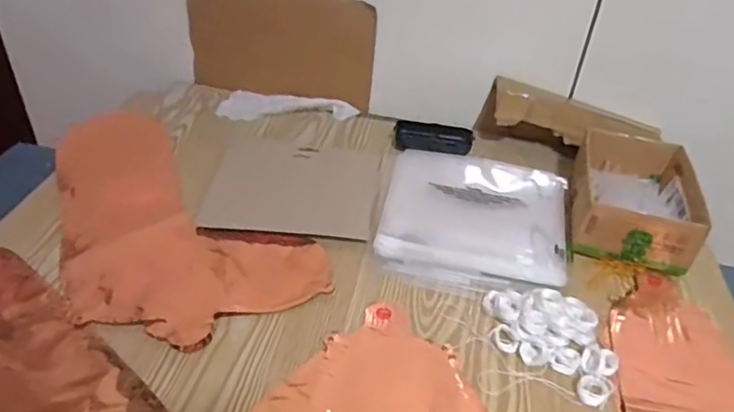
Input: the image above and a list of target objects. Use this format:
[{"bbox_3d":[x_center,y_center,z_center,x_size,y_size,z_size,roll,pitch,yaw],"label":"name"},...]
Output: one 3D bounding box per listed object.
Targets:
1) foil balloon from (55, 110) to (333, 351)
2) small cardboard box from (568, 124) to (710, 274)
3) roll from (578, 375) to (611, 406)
[{"bbox_3d":[-0.244,-0.005,0.659,0.222,0.006,0.425,-22,45,-28],"label":"foil balloon"},{"bbox_3d":[0.311,-0.013,0.677,0.126,0.064,0.195,13,39,12],"label":"small cardboard box"},{"bbox_3d":[0.195,0.157,0.494,0.027,0.010,0.024,-25,46,-31],"label":"roll"}]

